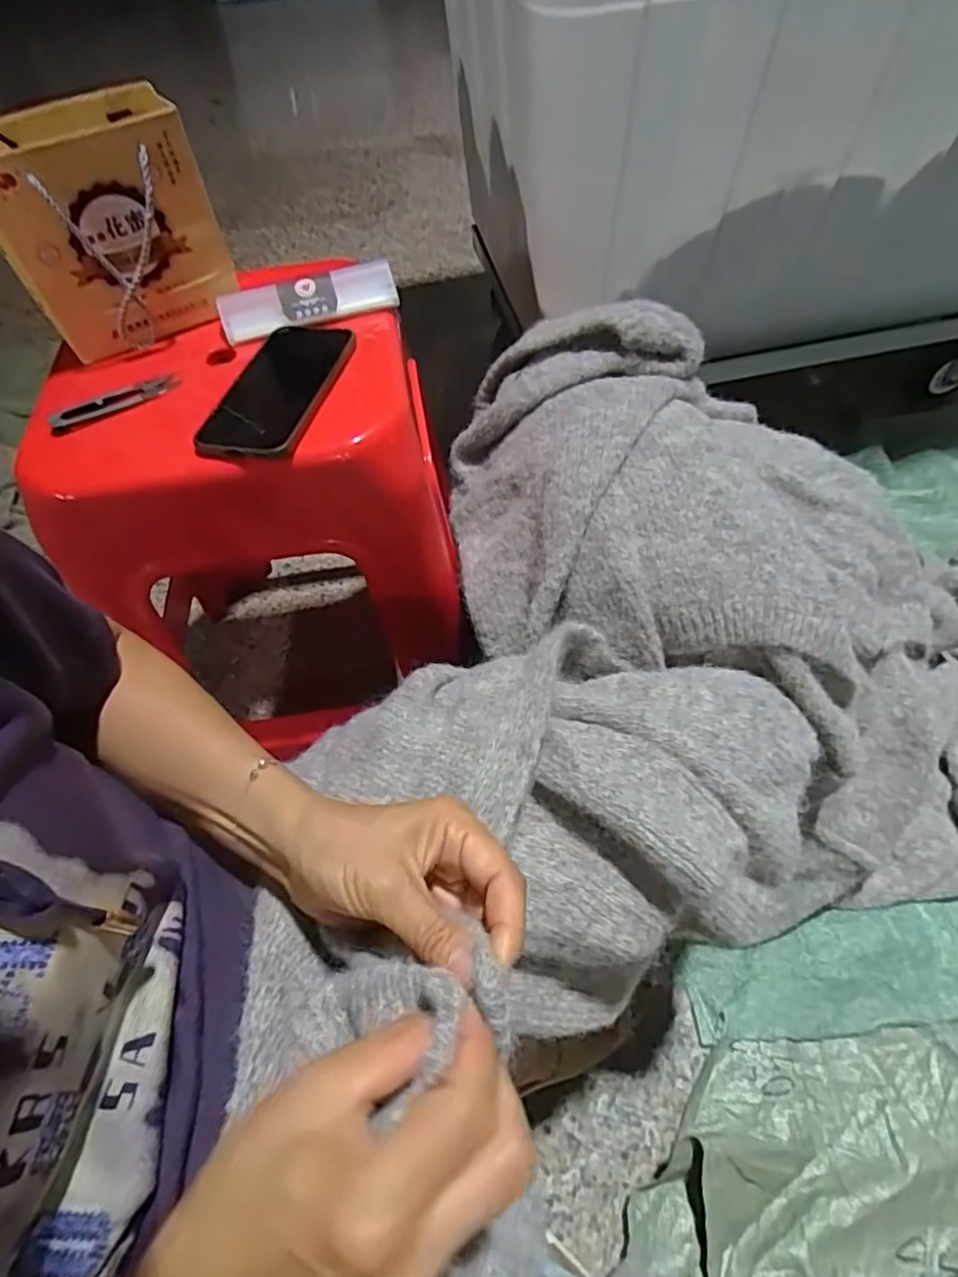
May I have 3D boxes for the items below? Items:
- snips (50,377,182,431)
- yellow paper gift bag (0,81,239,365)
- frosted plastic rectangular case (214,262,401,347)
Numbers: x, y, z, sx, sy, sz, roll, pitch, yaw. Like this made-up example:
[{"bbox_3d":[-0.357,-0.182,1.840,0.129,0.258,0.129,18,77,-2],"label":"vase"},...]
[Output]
[{"bbox_3d":[-0.292,-0.190,0.517,0.099,0.016,0.011,-36,60,-18],"label":"snips"},{"bbox_3d":[-0.301,-0.337,0.531,0.158,0.144,0.095,-22,56,-10],"label":"yellow paper gift bag"},{"bbox_3d":[-0.149,-0.294,0.565,0.151,0.027,0.034,-14,55,-5],"label":"frosted plastic rectangular case"}]

